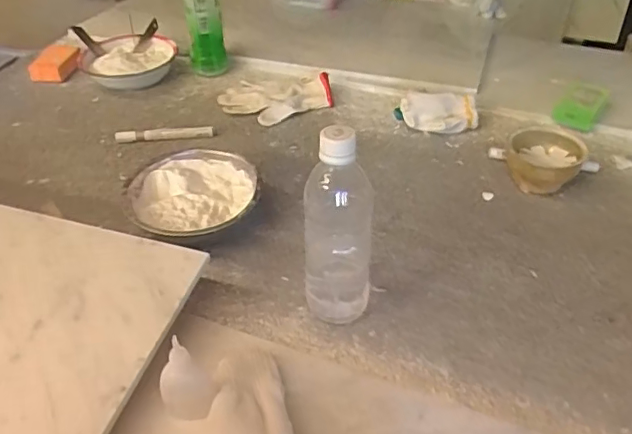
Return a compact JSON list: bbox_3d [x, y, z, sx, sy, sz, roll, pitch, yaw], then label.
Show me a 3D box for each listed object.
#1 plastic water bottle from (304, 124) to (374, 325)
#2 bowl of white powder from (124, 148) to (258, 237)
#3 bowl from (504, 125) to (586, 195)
[{"bbox_3d":[0.020,0.018,0.521,0.063,0.200,0.064,0,40,3],"label":"plastic water bottle"},{"bbox_3d":[-0.149,-0.018,0.695,0.150,0.057,0.150,-2,40,1],"label":"bowl of white powder"},{"bbox_3d":[0.300,-0.071,0.743,0.100,0.051,0.095,17,44,22],"label":"bowl"}]

